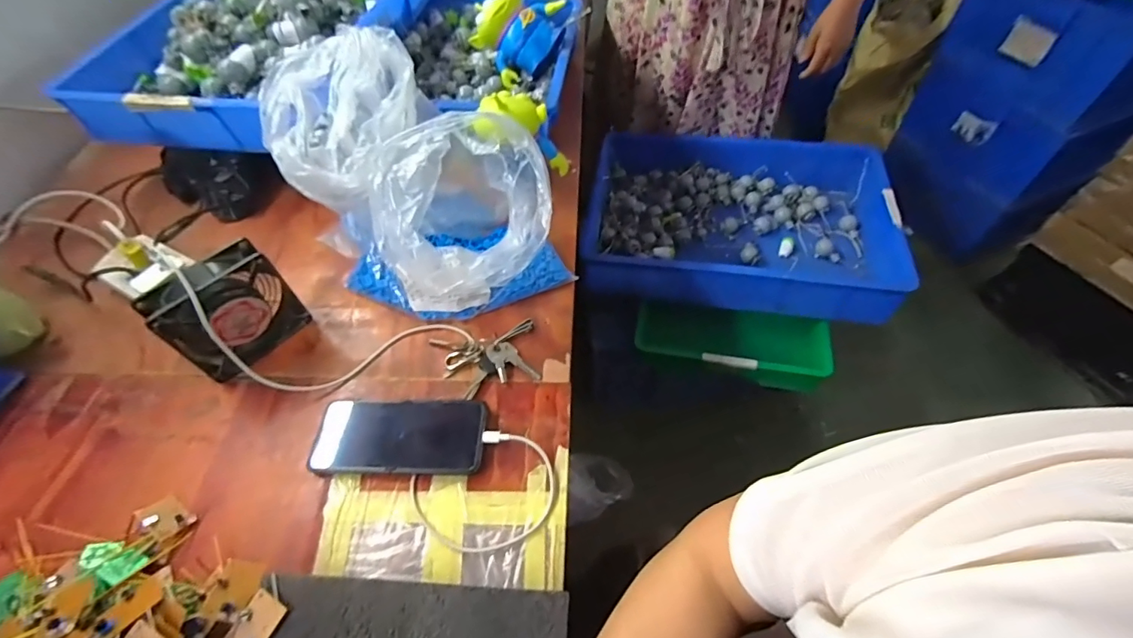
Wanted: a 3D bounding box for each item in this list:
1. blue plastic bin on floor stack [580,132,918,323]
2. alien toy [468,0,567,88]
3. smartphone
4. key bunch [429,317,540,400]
[{"bbox_3d":[0.351,-0.206,1.020,0.593,0.109,0.465,9,55,10],"label":"blue plastic bin on floor stack"},{"bbox_3d":[-0.073,-0.481,0.824,0.151,0.075,0.134,-35,96,6],"label":"alien toy"},{"bbox_3d":[-0.168,0.117,0.488,0.172,0.013,0.075,0,54,4],"label":"smartphone"},{"bbox_3d":[-0.089,0.043,0.540,0.112,0.013,0.083,-13,55,-5],"label":"key bunch"}]

